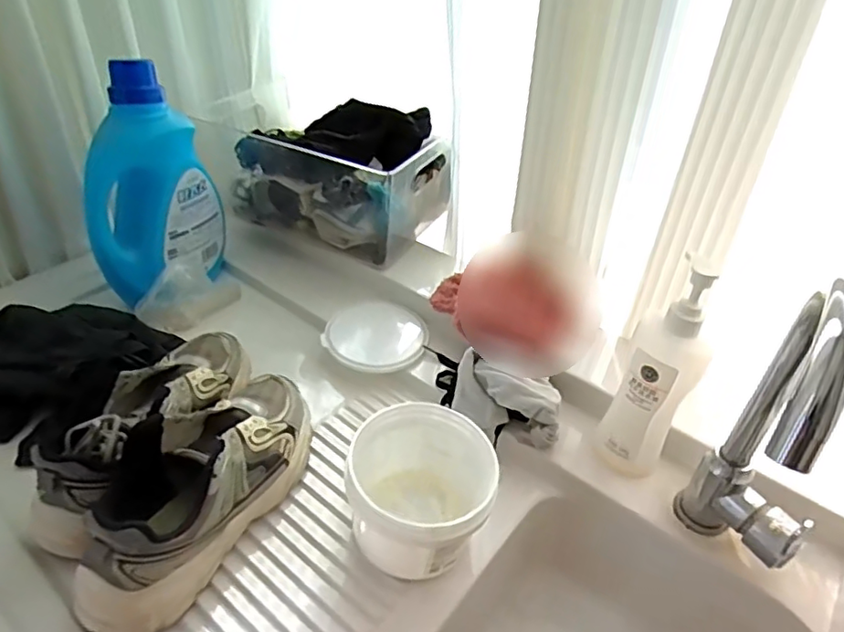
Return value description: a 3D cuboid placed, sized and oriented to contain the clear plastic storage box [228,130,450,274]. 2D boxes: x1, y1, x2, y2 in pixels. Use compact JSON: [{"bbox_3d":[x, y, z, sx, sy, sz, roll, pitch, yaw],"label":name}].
[{"bbox_3d":[-0.118,-0.189,0.786,0.272,0.123,0.157,22,44,21],"label":"clear plastic storage box"}]

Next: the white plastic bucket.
[{"bbox_3d":[0.000,0.149,0.492,0.110,0.086,0.123,5,40,2],"label":"white plastic bucket"}]

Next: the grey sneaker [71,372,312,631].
[{"bbox_3d":[-0.182,0.136,0.489,0.089,0.107,0.239,21,43,20],"label":"grey sneaker"}]

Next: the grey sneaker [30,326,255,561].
[{"bbox_3d":[-0.247,0.090,0.533,0.085,0.084,0.246,16,42,15],"label":"grey sneaker"}]

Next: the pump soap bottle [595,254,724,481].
[{"bbox_3d":[0.206,0.052,0.511,0.058,0.213,0.044,15,42,14],"label":"pump soap bottle"}]

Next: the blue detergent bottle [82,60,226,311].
[{"bbox_3d":[-0.315,-0.147,0.675,0.073,0.233,0.148,17,42,16],"label":"blue detergent bottle"}]

